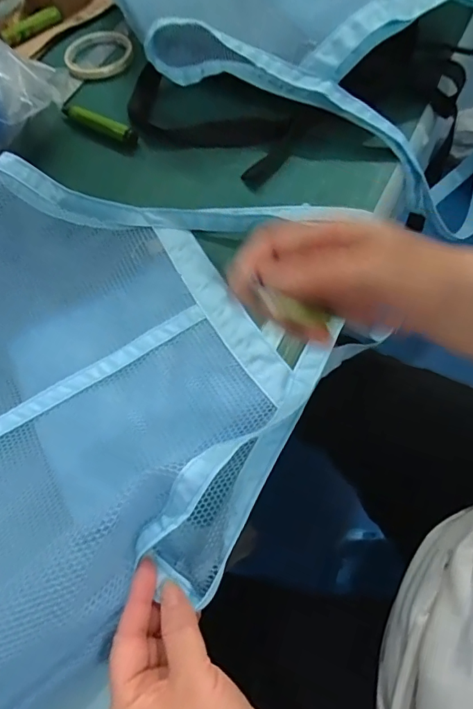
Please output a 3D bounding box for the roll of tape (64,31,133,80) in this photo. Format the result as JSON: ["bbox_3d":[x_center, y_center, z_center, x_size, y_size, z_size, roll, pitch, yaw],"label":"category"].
[{"bbox_3d":[-0.180,-0.394,0.612,0.082,0.022,0.093,-2,63,5],"label":"roll of tape"}]

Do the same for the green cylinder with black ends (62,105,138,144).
[{"bbox_3d":[-0.162,-0.272,0.545,0.103,0.020,0.018,25,68,17],"label":"green cylinder with black ends"}]

